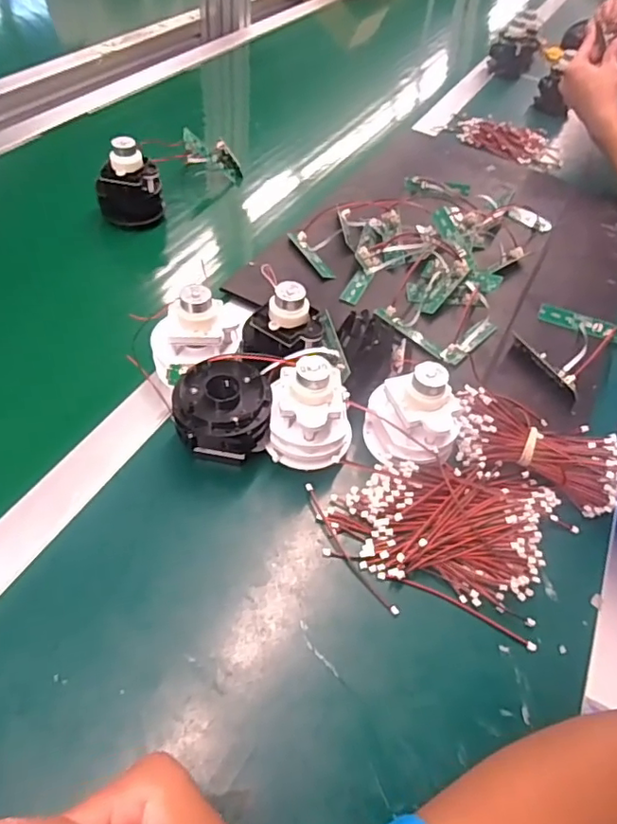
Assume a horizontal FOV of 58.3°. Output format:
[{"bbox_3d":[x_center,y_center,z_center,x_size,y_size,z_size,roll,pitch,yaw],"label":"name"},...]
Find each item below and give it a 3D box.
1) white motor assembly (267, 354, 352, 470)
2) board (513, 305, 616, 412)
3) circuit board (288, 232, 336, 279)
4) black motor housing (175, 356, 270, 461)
[{"bbox_3d":[0.003,0.000,0.406,0.061,0.082,0.056,4,49,-3],"label":"white motor assembly"},{"bbox_3d":[0.247,-0.071,0.526,0.079,0.031,0.124,35,55,22],"label":"board"},{"bbox_3d":[0.003,-0.168,0.591,0.018,0.011,0.076,-21,55,-22],"label":"circuit board"},{"bbox_3d":[-0.063,0.004,0.413,0.069,0.059,0.063,7,49,0],"label":"black motor housing"}]

